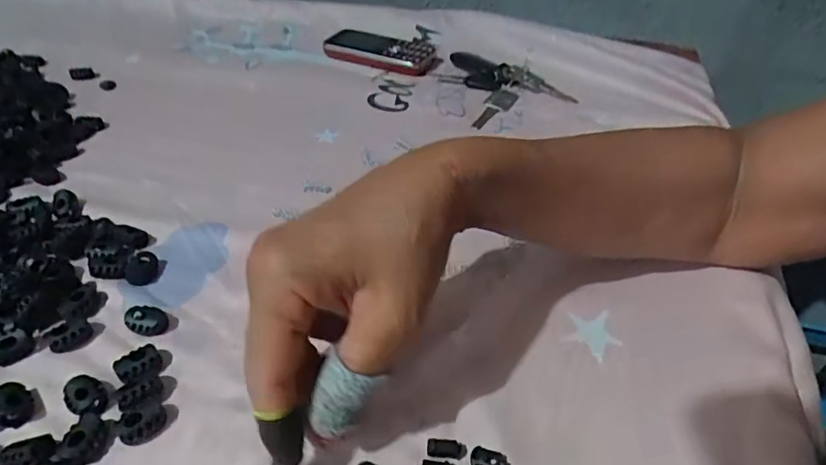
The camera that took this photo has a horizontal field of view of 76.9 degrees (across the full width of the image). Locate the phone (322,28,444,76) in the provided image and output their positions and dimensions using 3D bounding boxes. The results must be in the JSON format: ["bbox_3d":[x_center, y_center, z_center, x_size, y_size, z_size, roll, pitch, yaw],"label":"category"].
[{"bbox_3d":[-0.035,-0.206,0.583,0.128,0.017,0.069,15,43,15],"label":"phone"}]

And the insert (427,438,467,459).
[{"bbox_3d":[0.016,0.101,0.243,0.018,0.006,0.007,1,41,-1],"label":"insert"}]

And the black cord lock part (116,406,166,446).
[{"bbox_3d":[-0.130,0.093,0.250,0.021,0.010,0.014,-9,43,-12],"label":"black cord lock part"}]

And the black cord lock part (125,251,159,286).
[{"bbox_3d":[-0.170,0.022,0.327,0.017,0.008,0.021,-7,42,-10],"label":"black cord lock part"}]

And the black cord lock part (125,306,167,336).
[{"bbox_3d":[-0.152,0.051,0.296,0.021,0.009,0.016,6,42,5],"label":"black cord lock part"}]

